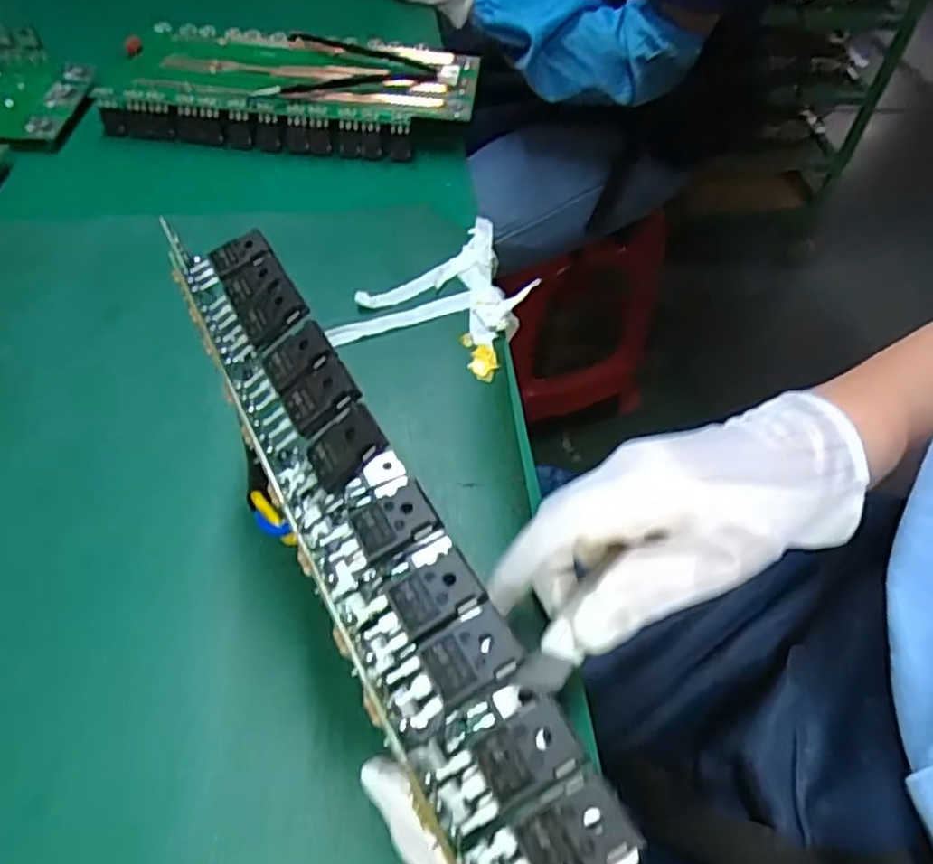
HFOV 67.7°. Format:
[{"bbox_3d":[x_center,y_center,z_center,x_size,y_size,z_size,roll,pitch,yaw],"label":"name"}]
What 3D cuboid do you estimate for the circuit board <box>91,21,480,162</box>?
[{"bbox_3d":[-0.137,-0.285,0.574,0.286,0.049,0.135,6,50,0],"label":"circuit board"}]

